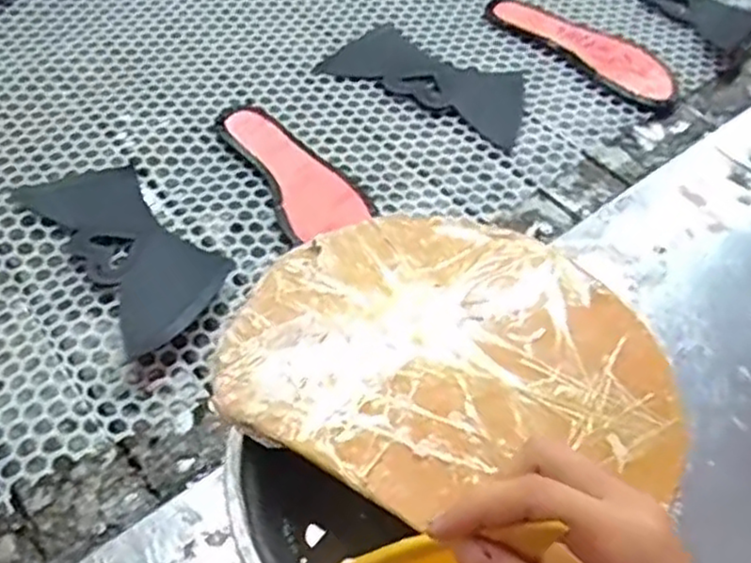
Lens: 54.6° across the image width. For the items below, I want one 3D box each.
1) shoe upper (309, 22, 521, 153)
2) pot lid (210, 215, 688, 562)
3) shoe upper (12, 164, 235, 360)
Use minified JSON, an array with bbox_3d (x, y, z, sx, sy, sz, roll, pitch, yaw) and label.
[{"bbox_3d":[0.056,-0.201,0.718,0.207,0.009,0.110,25,54,16],"label":"shoe upper"},{"bbox_3d":[0.048,0.040,0.401,0.233,0.009,0.188,27,55,17],"label":"pot lid"},{"bbox_3d":[-0.189,-0.030,0.562,0.091,0.015,0.192,-30,59,-24],"label":"shoe upper"}]

